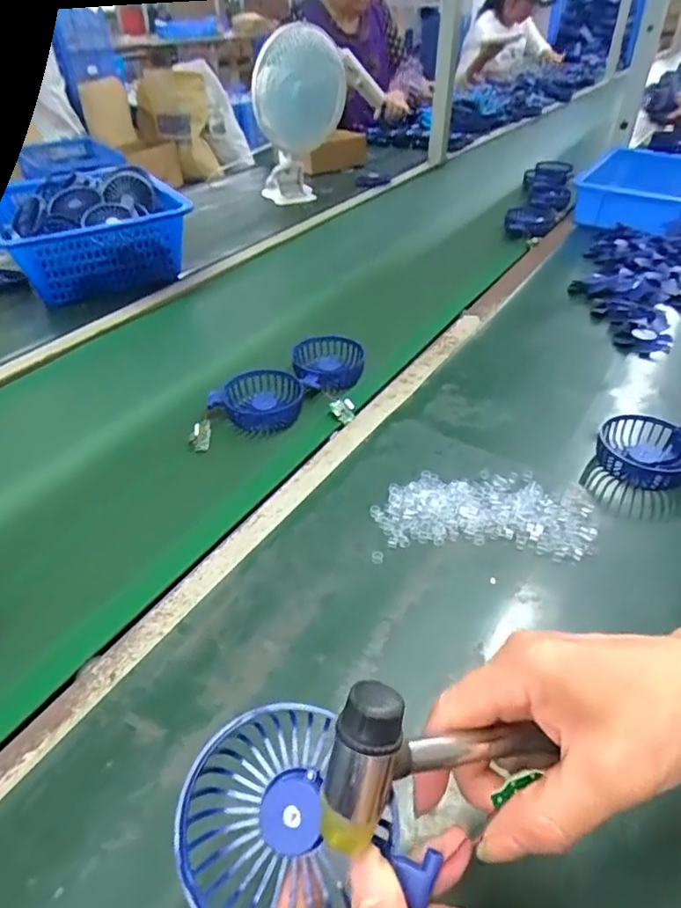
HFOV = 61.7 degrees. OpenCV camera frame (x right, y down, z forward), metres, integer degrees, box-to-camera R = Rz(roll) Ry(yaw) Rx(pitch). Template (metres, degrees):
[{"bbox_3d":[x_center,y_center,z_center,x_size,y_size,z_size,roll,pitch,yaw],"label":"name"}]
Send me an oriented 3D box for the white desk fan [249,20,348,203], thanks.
[{"bbox_3d":[-0.083,-0.716,1.209,0.177,0.309,0.179,0,39,-1],"label":"white desk fan"}]

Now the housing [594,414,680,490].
[{"bbox_3d":[0.303,-0.004,0.564,0.083,0.039,0.087,0,39,0],"label":"housing"}]

